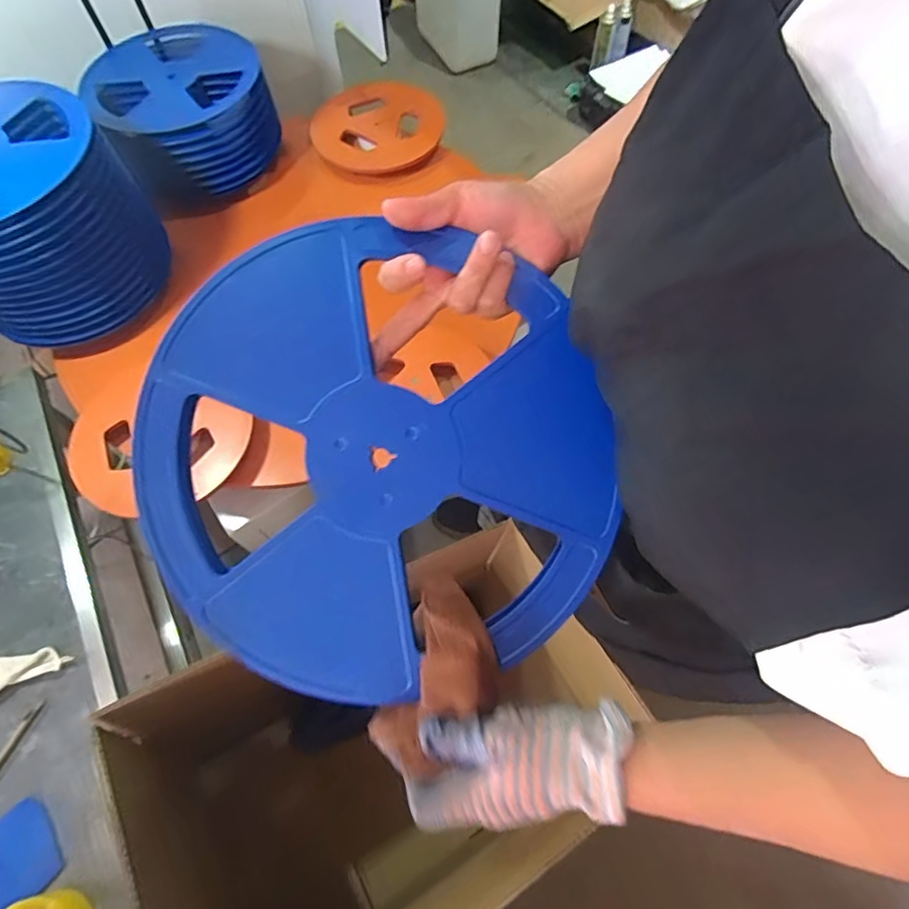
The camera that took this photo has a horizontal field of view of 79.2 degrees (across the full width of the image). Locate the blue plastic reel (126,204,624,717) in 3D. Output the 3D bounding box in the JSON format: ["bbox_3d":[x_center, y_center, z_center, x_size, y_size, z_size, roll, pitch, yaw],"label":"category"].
[{"bbox_3d":[-0.054,0.002,0.365,0.297,0.019,0.301,0,91,1],"label":"blue plastic reel"}]

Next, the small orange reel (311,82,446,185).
[{"bbox_3d":[-0.155,-0.667,1.125,0.267,0.039,0.244,-22,66,-9],"label":"small orange reel"}]

